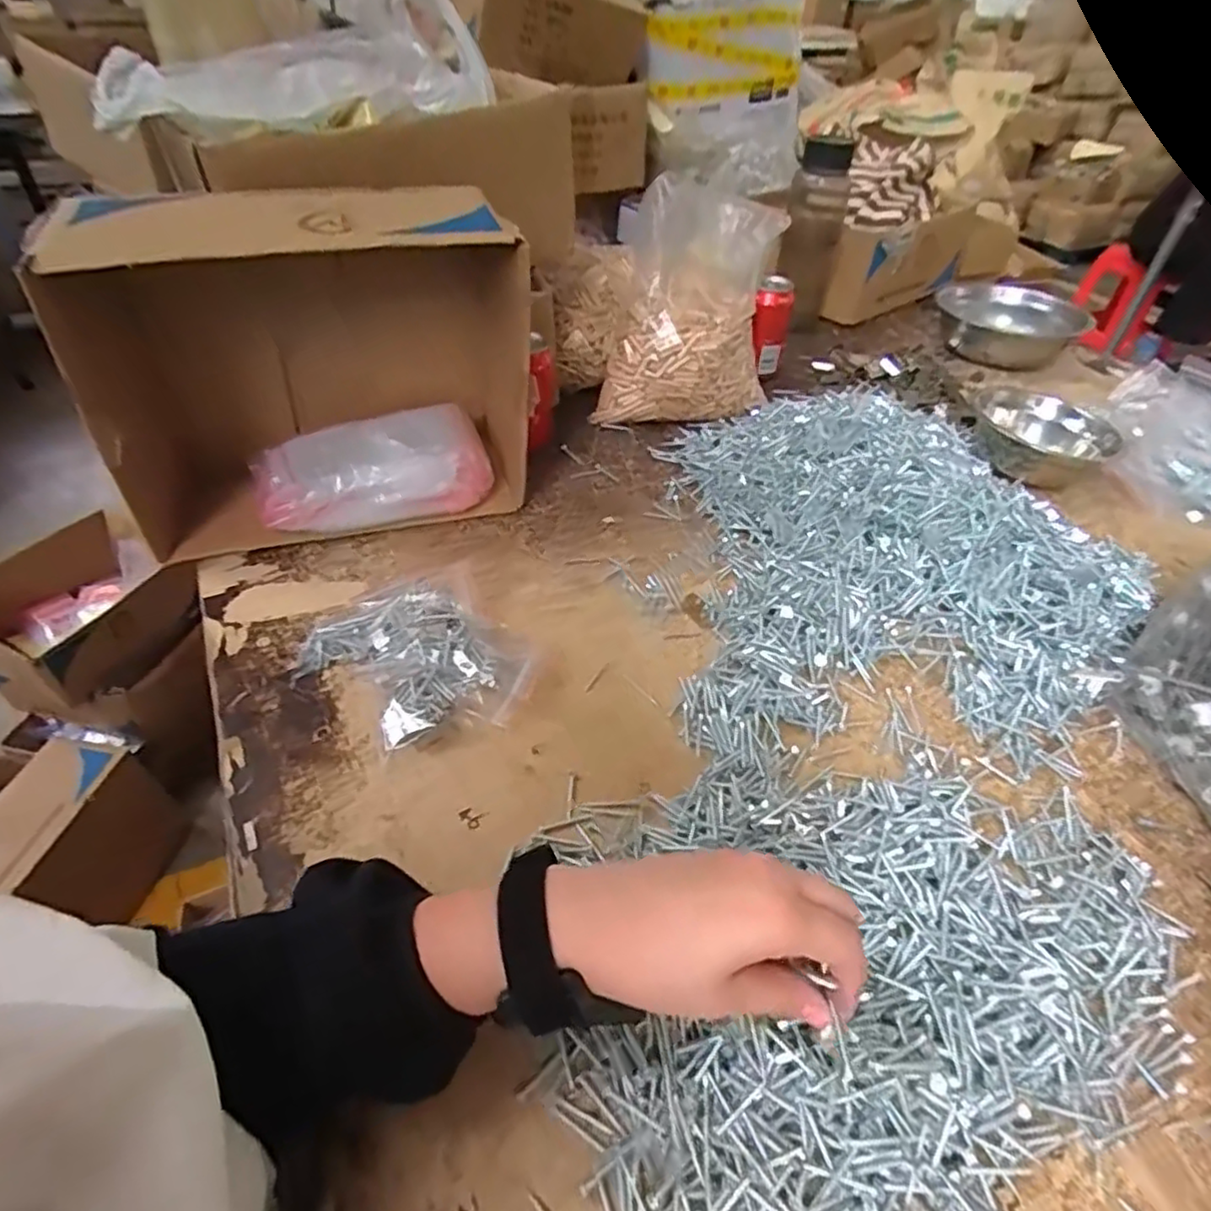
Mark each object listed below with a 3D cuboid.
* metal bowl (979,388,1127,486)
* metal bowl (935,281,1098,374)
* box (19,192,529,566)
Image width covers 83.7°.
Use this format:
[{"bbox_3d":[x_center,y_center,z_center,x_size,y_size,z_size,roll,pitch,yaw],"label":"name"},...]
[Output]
[{"bbox_3d":[0.480,-0.192,0.750,0.126,0.048,0.126,2,44,-2],"label":"metal bowl"},{"bbox_3d":[0.590,-0.418,0.996,0.174,0.064,0.154,6,44,3],"label":"metal bowl"},{"bbox_3d":[-0.232,-0.189,0.563,0.309,0.238,0.143,-18,47,-20],"label":"box"}]

